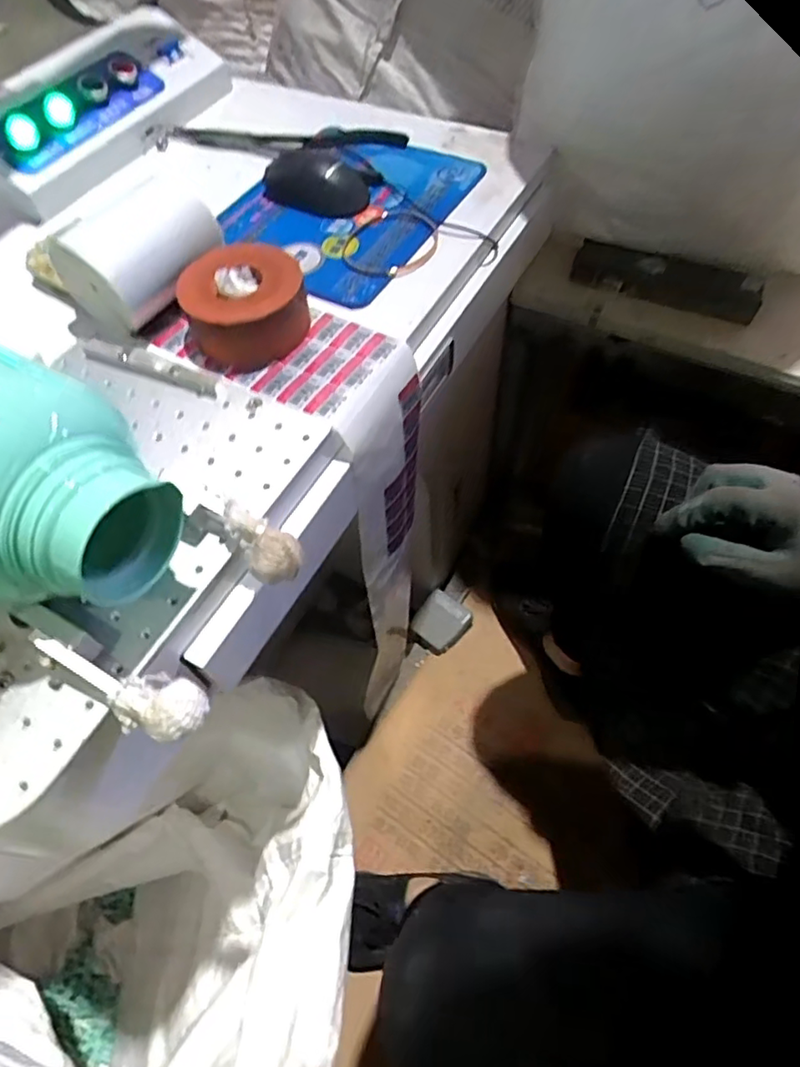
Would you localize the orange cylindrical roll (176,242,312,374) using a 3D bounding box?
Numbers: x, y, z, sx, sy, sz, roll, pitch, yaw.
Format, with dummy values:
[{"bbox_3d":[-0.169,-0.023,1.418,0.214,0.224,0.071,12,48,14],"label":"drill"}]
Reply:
[{"bbox_3d":[-0.128,-0.186,0.491,0.104,0.051,0.092,-17,59,-8],"label":"orange cylindrical roll"}]

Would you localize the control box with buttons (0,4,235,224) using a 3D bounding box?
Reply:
[{"bbox_3d":[-0.336,-0.476,0.681,0.132,0.088,0.338,23,62,16],"label":"control box with buttons"}]

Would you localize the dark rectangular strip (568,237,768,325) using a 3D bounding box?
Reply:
[{"bbox_3d":[0.312,-0.300,0.713,0.208,0.014,0.054,20,103,11],"label":"dark rectangular strip"}]

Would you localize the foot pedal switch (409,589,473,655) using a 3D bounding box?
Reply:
[{"bbox_3d":[0.062,0.139,0.945,0.074,0.025,0.087,36,66,22],"label":"foot pedal switch"}]

